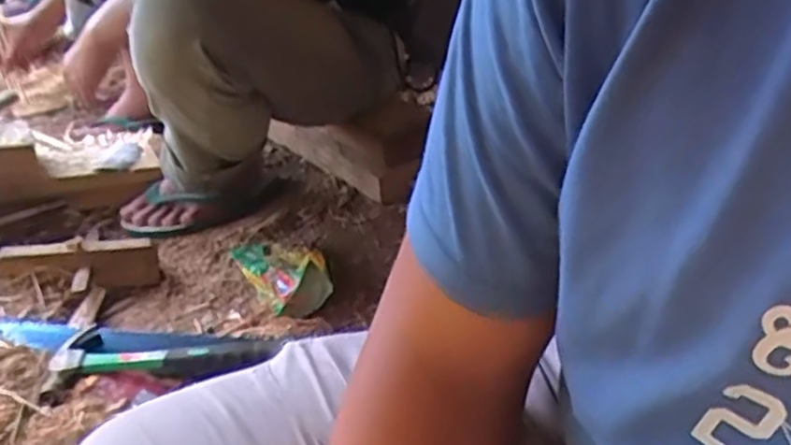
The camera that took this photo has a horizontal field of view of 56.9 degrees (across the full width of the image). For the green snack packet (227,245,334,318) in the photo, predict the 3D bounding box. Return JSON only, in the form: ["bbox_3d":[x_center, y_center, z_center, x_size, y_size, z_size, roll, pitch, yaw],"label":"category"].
[{"bbox_3d":[-0.147,0.056,0.976,0.100,0.043,0.181,-15,37,-32],"label":"green snack packet"}]

